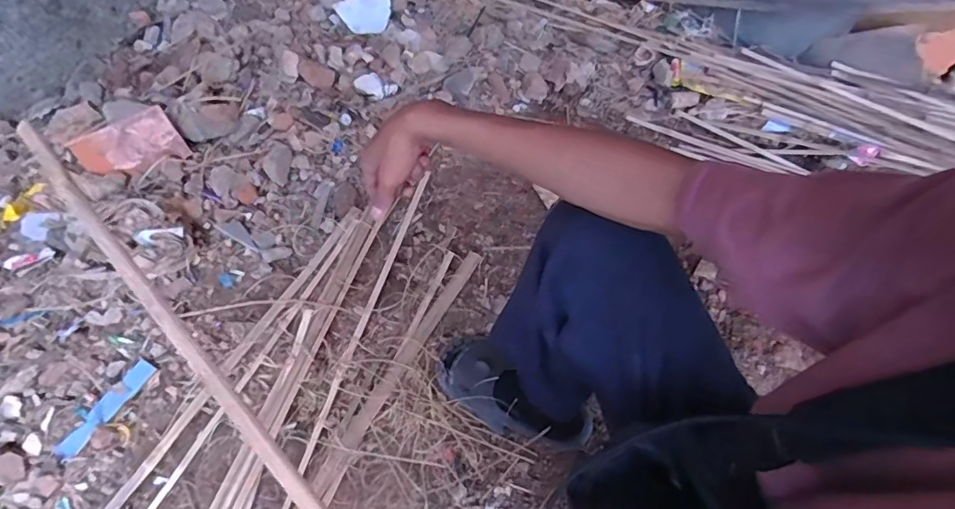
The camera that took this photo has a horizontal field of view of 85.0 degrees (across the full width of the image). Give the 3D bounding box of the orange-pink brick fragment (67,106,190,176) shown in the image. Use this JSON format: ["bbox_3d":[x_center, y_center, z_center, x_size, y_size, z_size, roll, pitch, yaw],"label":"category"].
[{"bbox_3d":[-0.761,-0.235,1.145,0.205,0.050,0.115,-24,97,-2],"label":"orange-pink brick fragment"}]

